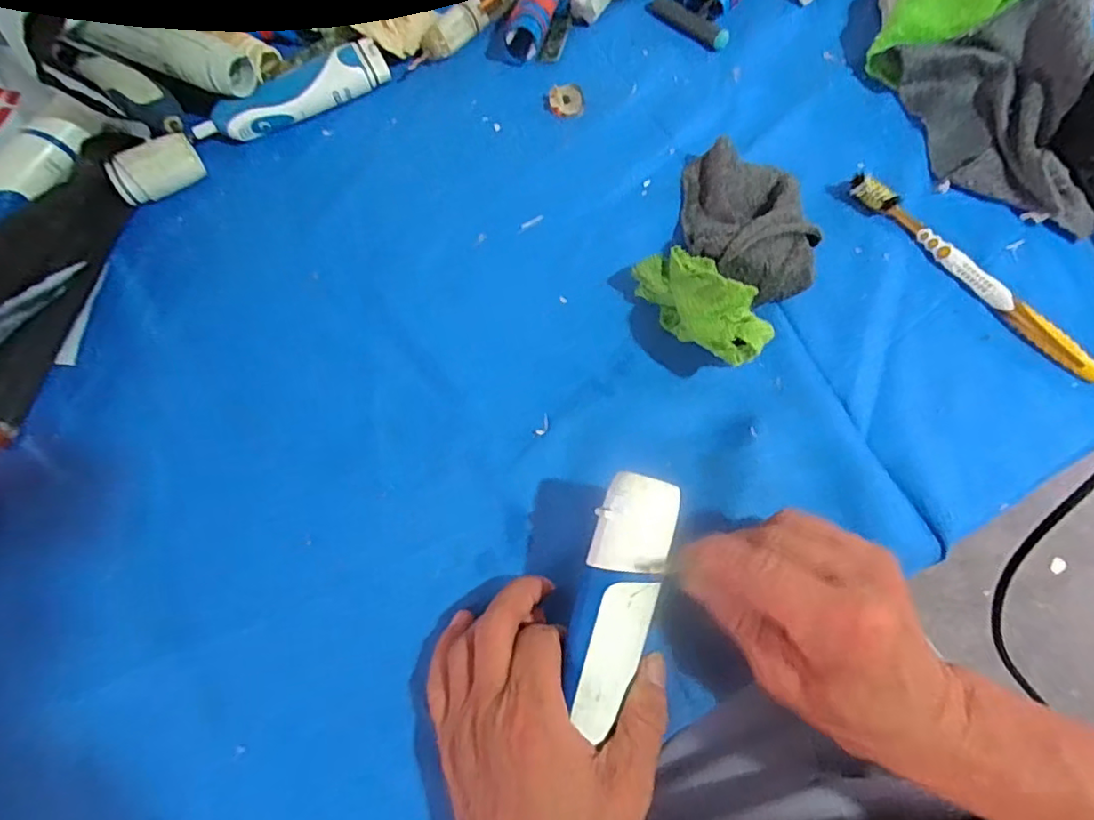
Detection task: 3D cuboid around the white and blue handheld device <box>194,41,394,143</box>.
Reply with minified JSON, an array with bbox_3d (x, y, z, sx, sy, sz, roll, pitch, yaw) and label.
[{"bbox_3d":[-0.186,-0.229,0.431,0.141,0.028,0.033,-24,71,-7],"label":"white and blue handheld device"}]

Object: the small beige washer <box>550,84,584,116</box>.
[{"bbox_3d":[0.015,-0.228,0.435,0.024,0.008,0.022,0,70,1],"label":"small beige washer"}]

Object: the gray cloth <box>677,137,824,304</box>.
[{"bbox_3d":[0.130,-0.122,0.380,0.076,0.028,0.114,0,70,1],"label":"gray cloth"}]

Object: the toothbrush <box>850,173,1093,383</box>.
[{"bbox_3d":[0.267,-0.087,0.370,0.015,0.016,0.183,-38,73,-12],"label":"toothbrush"}]

